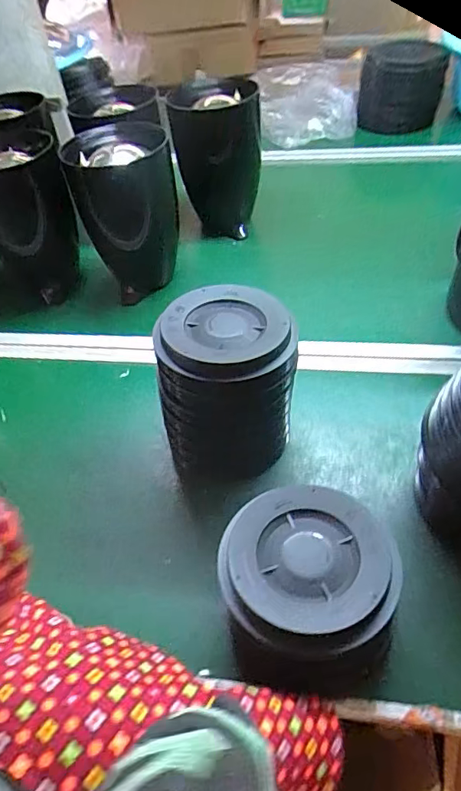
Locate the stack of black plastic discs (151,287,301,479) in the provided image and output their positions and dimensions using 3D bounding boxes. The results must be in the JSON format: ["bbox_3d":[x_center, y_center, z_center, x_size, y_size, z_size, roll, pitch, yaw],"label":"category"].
[{"bbox_3d":[-0.001,-0.009,0.462,0.118,0.151,0.124,0,49,7],"label":"stack of black plastic discs"}]

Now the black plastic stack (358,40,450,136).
[{"bbox_3d":[0.317,-0.576,0.929,0.152,0.142,0.117,9,51,14],"label":"black plastic stack"}]

